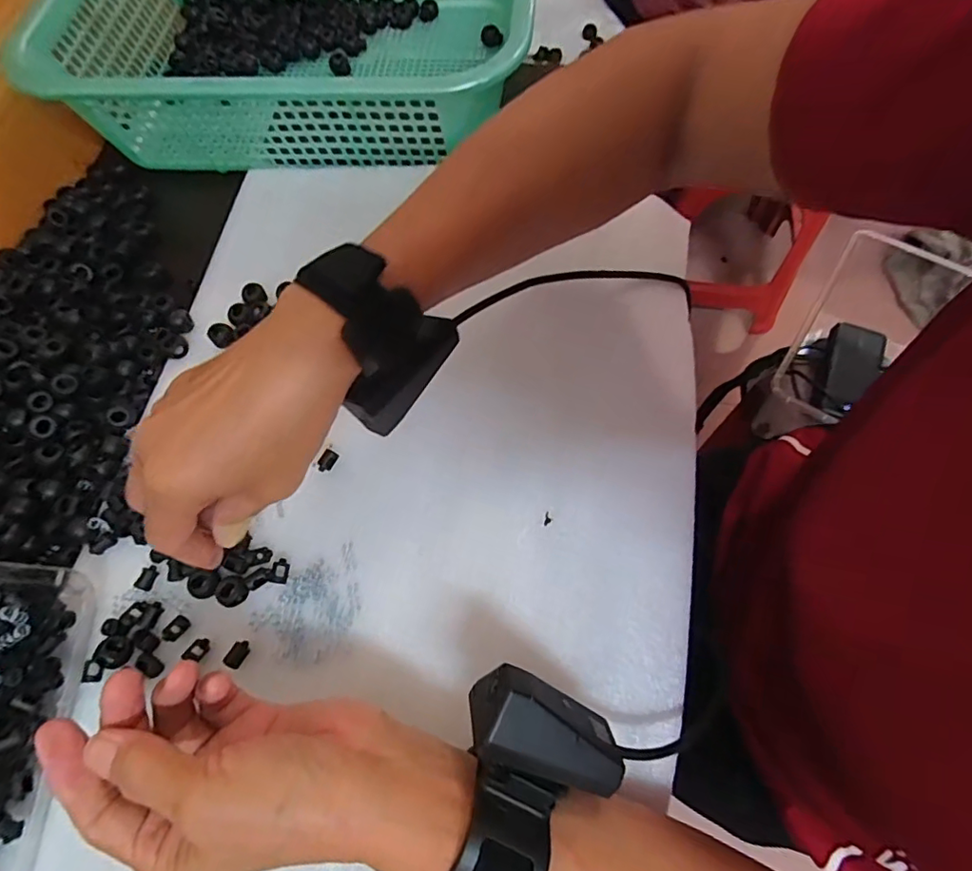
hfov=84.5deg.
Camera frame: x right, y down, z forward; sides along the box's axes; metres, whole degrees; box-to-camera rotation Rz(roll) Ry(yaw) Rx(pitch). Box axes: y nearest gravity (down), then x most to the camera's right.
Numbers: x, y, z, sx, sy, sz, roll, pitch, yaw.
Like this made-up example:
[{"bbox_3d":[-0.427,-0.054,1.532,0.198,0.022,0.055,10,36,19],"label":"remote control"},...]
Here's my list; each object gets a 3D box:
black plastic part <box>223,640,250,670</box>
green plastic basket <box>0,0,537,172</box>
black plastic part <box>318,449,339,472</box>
[{"bbox_3d":[-0.141,0.124,0.304,0.010,0.006,0.015,24,70,11],"label":"black plastic part"},{"bbox_3d":[-0.151,-0.353,0.460,0.381,0.099,0.306,6,68,6],"label":"green plastic basket"},{"bbox_3d":[-0.102,0.016,0.343,0.009,0.004,0.015,23,70,11],"label":"black plastic part"}]

